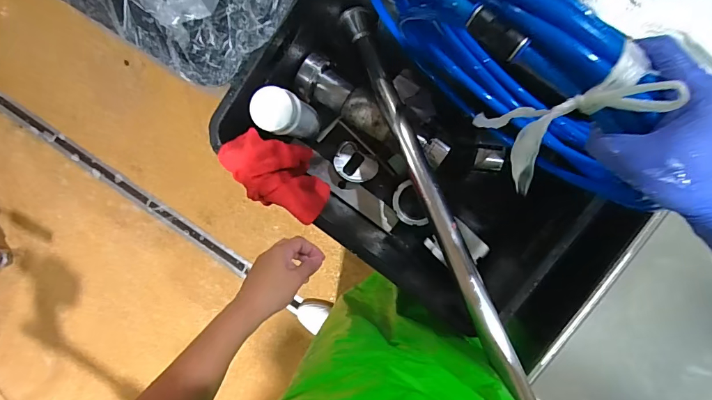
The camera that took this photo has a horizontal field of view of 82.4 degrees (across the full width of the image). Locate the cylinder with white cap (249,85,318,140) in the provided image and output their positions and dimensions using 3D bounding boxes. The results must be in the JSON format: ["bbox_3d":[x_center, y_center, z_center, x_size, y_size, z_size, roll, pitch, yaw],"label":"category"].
[{"bbox_3d":[-0.112,-0.143,0.694,0.066,0.213,0.071,9,96,5],"label":"cylinder with white cap"}]

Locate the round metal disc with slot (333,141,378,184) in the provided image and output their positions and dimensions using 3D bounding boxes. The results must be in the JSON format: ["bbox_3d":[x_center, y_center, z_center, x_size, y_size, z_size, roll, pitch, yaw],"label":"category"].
[{"bbox_3d":[-0.003,-0.068,0.796,0.086,0.023,0.063,37,98,2],"label":"round metal disc with slot"}]

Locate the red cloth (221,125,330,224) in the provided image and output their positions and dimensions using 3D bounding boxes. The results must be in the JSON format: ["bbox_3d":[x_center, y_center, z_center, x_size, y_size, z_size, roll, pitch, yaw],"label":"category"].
[{"bbox_3d":[-0.117,-0.042,0.639,0.162,0.126,0.092,27,98,3],"label":"red cloth"}]

